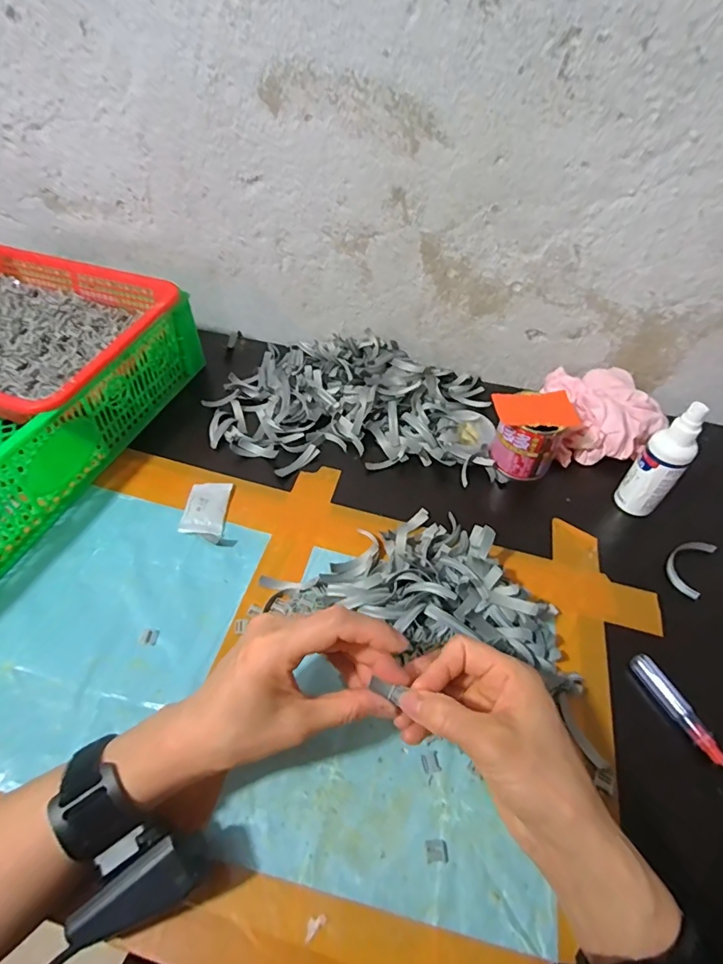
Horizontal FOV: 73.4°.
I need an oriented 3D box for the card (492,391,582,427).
[{"bbox_3d":[0.179,-0.075,0.497,0.079,0.004,0.050,-4,50,-7],"label":"card"}]

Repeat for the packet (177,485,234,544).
[{"bbox_3d":[-0.152,0.027,0.477,0.039,0.012,0.072,2,48,-1],"label":"packet"}]

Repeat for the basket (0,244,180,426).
[{"bbox_3d":[-0.380,-0.168,0.545,0.308,0.070,0.252,16,49,12],"label":"basket"}]

